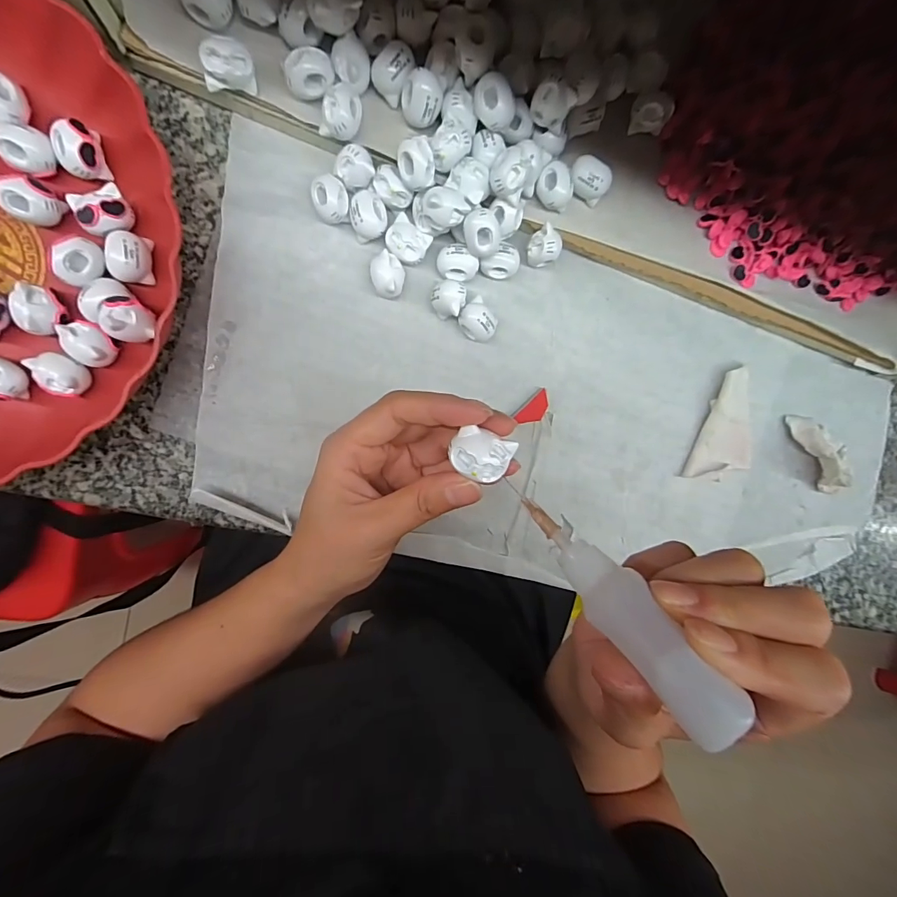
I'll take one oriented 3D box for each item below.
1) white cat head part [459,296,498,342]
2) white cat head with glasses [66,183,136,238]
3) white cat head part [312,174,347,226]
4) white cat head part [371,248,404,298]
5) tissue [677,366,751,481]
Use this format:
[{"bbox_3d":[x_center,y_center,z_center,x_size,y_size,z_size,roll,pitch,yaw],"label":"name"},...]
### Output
[{"bbox_3d":[0.019,-0.081,0.277,0.020,0.021,0.024,-45,101,-2],"label":"white cat head part"},{"bbox_3d":[-0.186,-0.128,0.234,0.024,0.020,0.024,-30,98,-4],"label":"white cat head with glasses"},{"bbox_3d":[-0.069,-0.145,0.254,0.020,0.016,0.025,-10,96,-6],"label":"white cat head part"},{"bbox_3d":[-0.037,-0.105,0.264,0.020,0.018,0.026,2,94,-7],"label":"white cat head part"},{"bbox_3d":[0.214,-0.015,0.326,0.041,0.012,0.088,20,92,-11],"label":"tissue"}]

